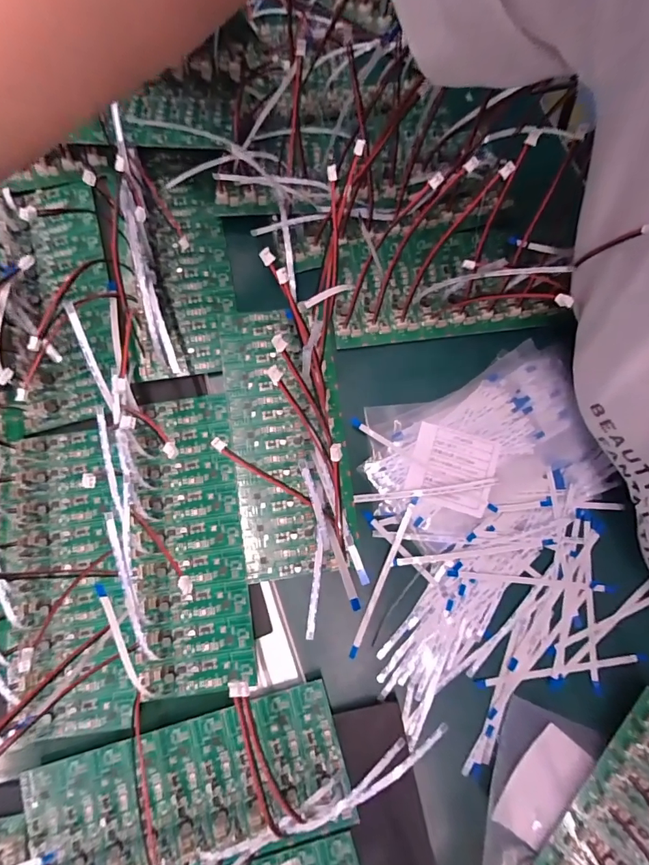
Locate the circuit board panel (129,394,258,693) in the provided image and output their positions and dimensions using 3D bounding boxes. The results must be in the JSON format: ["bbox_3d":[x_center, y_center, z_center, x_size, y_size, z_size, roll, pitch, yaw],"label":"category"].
[{"bbox_3d":[-0.092,0.072,0.297,0.069,0.005,0.193,-8,79,-1],"label":"circuit board panel"}]

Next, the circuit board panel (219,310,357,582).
[{"bbox_3d":[-0.026,0.002,0.316,0.083,0.010,0.190,-7,79,-1],"label":"circuit board panel"}]

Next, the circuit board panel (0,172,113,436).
[{"bbox_3d":[-0.206,-0.106,0.330,0.075,0.015,0.204,-11,79,-2],"label":"circuit board panel"}]

